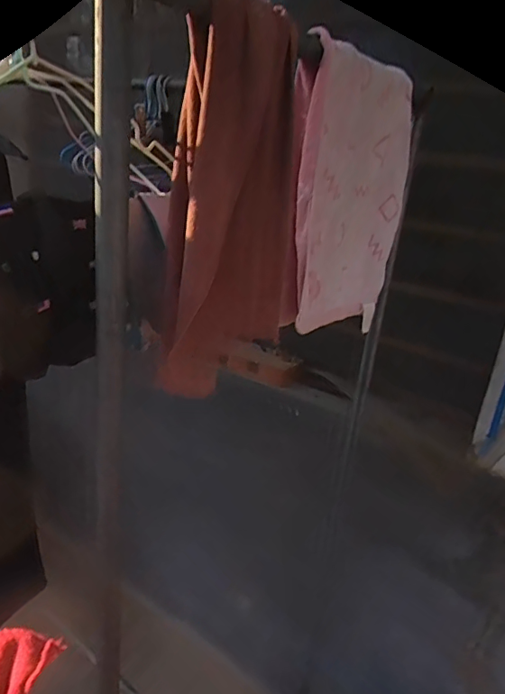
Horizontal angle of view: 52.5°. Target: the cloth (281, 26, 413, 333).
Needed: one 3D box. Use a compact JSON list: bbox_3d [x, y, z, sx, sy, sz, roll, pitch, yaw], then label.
[{"bbox_3d":[0.131,-0.198,0.692,0.072,0.327,0.260,17,21,25],"label":"cloth"}]

